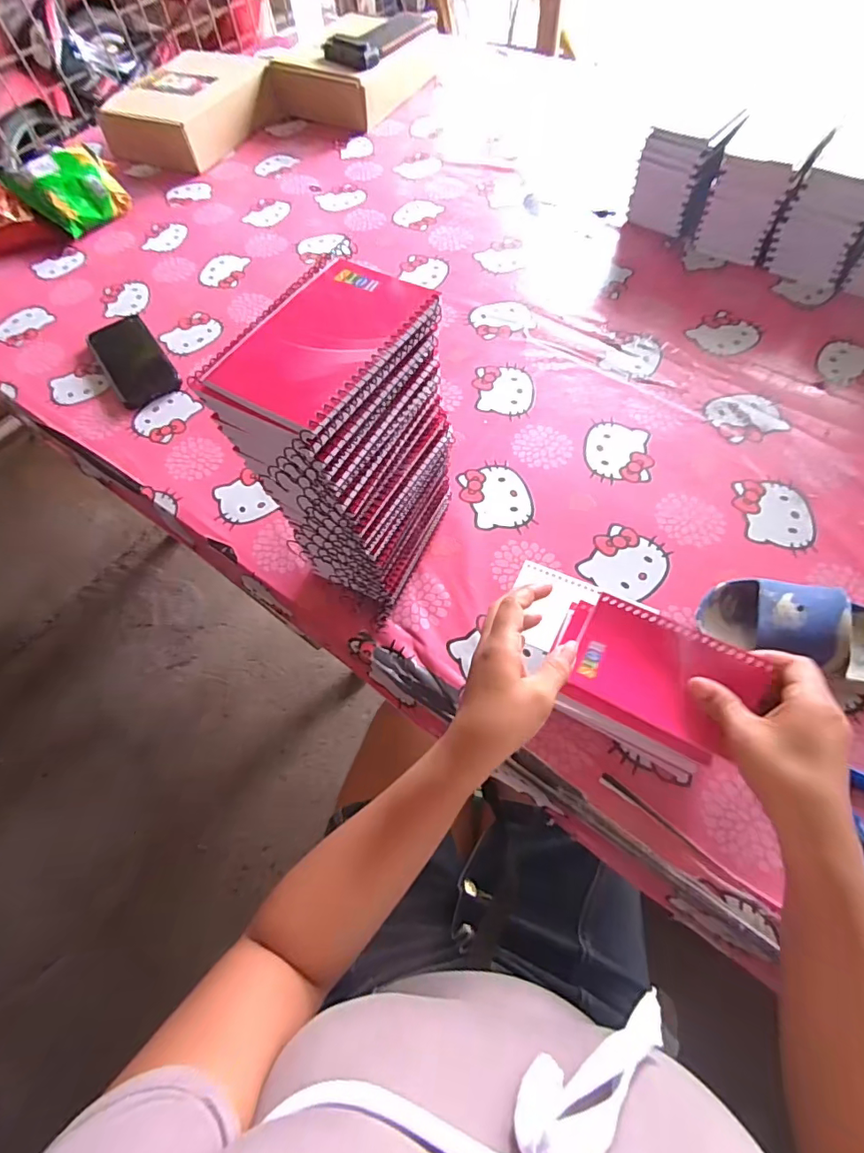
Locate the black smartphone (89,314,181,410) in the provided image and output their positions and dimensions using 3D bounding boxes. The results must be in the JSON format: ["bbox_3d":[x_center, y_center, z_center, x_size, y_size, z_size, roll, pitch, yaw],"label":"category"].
[{"bbox_3d":[-0.391,-0.282,0.648,0.075,0.012,0.171,-33,66,-13],"label":"black smartphone"}]

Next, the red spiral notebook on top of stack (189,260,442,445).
[{"bbox_3d":[-0.066,-0.143,0.297,0.091,0.007,0.131,27,68,15],"label":"red spiral notebook on top of stack"}]

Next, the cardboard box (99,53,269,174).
[{"bbox_3d":[-0.439,-0.859,0.907,0.194,0.074,0.285,22,67,13],"label":"cardboard box"}]

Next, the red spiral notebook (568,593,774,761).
[{"bbox_3d":[0.177,0.073,0.378,0.128,0.012,0.077,25,85,23],"label":"red spiral notebook"}]

